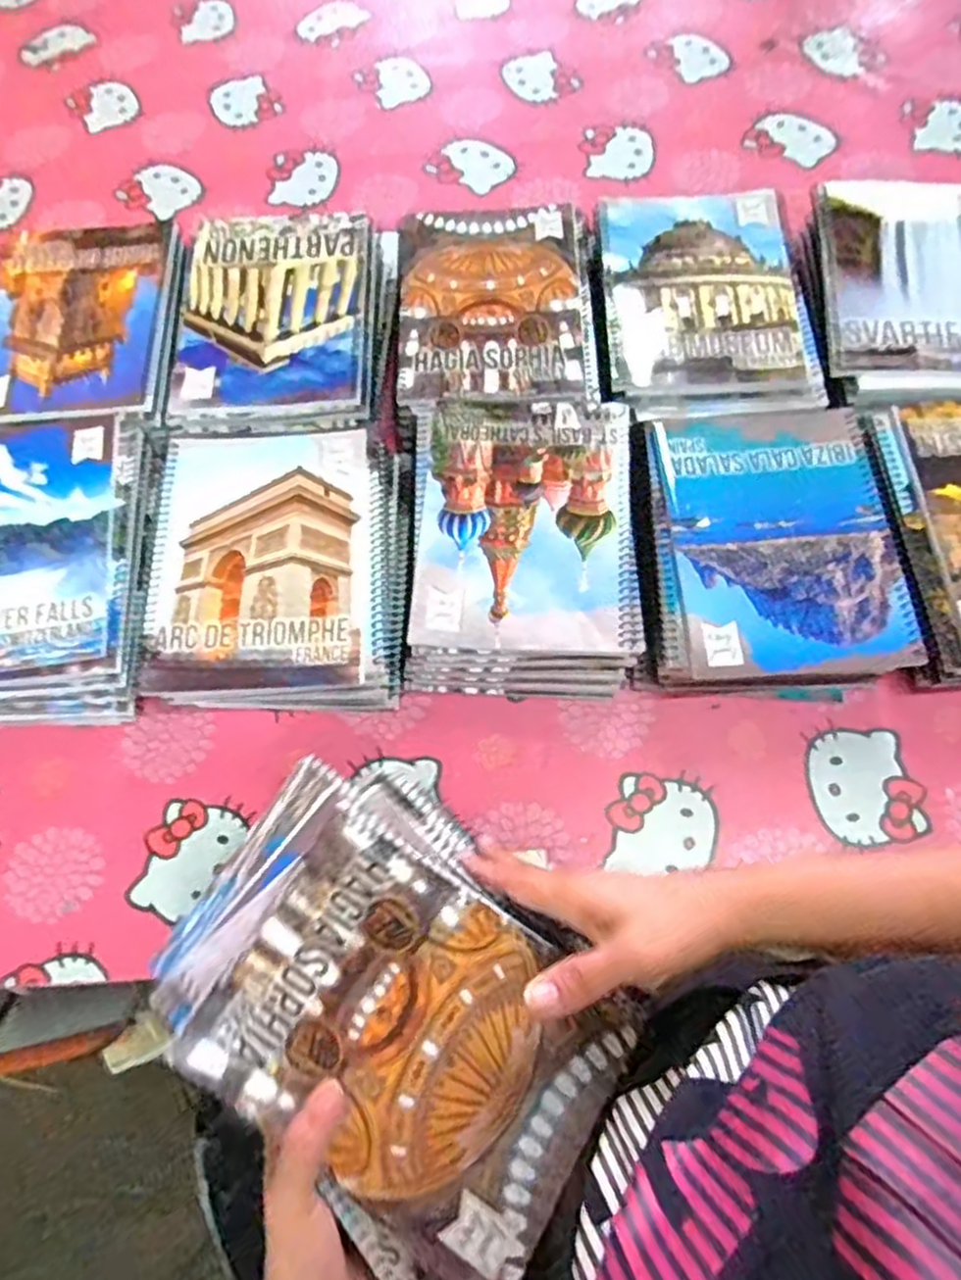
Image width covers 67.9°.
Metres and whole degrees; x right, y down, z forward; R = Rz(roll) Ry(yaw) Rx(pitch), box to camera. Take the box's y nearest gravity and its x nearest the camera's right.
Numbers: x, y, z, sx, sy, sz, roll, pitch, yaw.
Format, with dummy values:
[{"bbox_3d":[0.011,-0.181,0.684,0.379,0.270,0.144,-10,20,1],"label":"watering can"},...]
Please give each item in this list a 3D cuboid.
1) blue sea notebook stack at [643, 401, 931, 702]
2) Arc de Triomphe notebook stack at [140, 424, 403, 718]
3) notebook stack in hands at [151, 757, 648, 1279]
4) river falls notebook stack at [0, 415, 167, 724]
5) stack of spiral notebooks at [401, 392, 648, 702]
[{"bbox_3d":[0.208,-0.068,0.523,0.168,0.064,0.216,-1,68,3],"label":"blue sea notebook stack"},{"bbox_3d":[-0.144,-0.049,0.530,0.166,0.072,0.202,-3,68,2],"label":"Arc de Triomphe notebook stack"},{"bbox_3d":[-0.052,0.191,0.394,0.243,0.059,0.171,38,75,16],"label":"notebook stack in hands"},{"bbox_3d":[-0.325,-0.050,0.537,0.171,0.073,0.217,-7,68,0],"label":"river falls notebook stack"},{"bbox_3d":[0.032,-0.072,0.535,0.164,0.064,0.219,0,69,3],"label":"stack of spiral notebooks"}]

